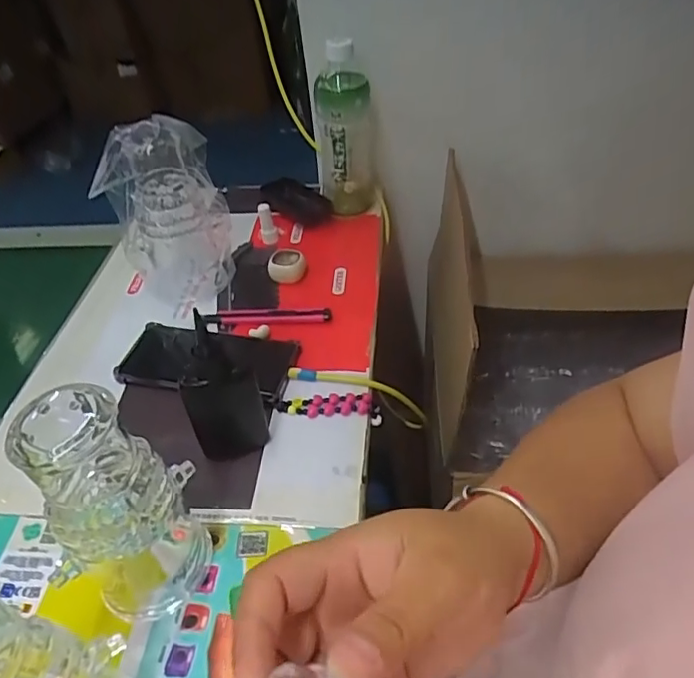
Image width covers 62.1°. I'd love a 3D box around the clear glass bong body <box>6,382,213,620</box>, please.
[{"bbox_3d":[-0.132,0.106,0.350,0.070,0.174,0.066,-16,43,-11],"label":"clear glass bong body"}]

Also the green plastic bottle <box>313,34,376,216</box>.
[{"bbox_3d":[-0.003,-0.240,0.677,0.065,0.196,0.078,-5,42,0],"label":"green plastic bottle"}]

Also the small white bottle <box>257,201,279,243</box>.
[{"bbox_3d":[-0.095,-0.142,0.689,0.019,0.047,0.016,-11,43,-6],"label":"small white bottle"}]

